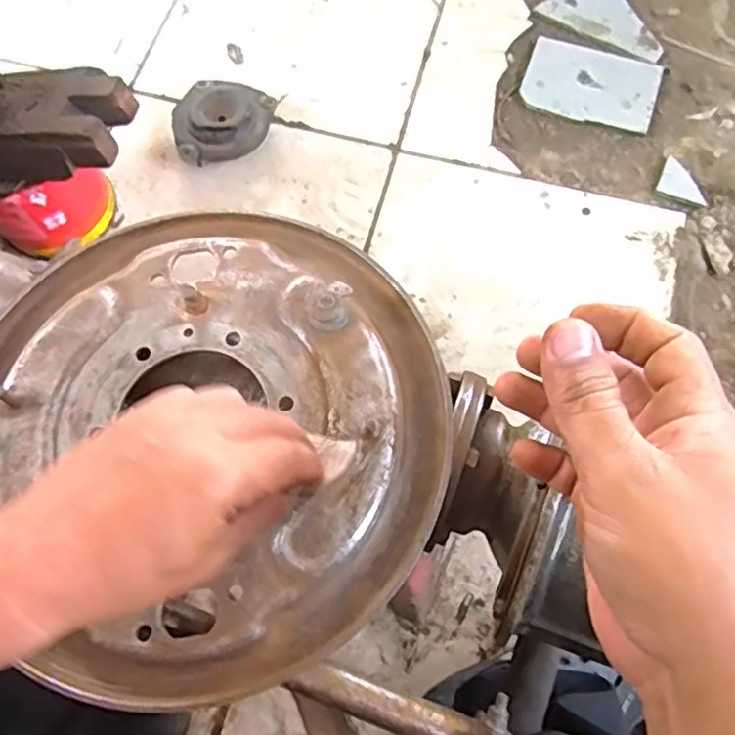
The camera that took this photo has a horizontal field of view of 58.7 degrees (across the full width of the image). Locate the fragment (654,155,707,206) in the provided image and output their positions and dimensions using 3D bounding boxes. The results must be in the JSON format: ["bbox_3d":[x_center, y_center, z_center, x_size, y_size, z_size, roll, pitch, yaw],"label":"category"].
[{"bbox_3d":[0.435,-0.252,0.897,0.068,0.007,0.064,25,72,9],"label":"fragment"}]

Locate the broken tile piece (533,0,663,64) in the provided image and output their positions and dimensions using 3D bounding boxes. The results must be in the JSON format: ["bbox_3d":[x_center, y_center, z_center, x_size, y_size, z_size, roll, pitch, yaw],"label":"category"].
[{"bbox_3d":[0.358,-0.521,0.998,0.125,0.006,0.174,-27,72,-9],"label":"broken tile piece"}]

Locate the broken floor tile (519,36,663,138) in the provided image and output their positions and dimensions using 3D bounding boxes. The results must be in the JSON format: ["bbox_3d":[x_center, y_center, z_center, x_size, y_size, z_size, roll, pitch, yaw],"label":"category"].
[{"bbox_3d":[0.325,-0.410,0.955,0.188,0.011,0.135,19,71,7],"label":"broken floor tile"}]

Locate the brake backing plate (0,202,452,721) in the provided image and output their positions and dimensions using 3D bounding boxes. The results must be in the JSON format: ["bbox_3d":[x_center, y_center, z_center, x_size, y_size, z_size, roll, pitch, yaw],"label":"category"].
[{"bbox_3d":[-0.100,0.029,0.400,0.285,0.033,0.300,0,70,0],"label":"brake backing plate"}]

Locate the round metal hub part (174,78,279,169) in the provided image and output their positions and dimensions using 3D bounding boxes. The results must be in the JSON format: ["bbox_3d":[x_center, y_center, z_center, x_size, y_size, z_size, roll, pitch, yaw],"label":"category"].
[{"bbox_3d":[-0.199,-0.340,0.909,0.128,0.052,0.124,0,70,0],"label":"round metal hub part"}]

